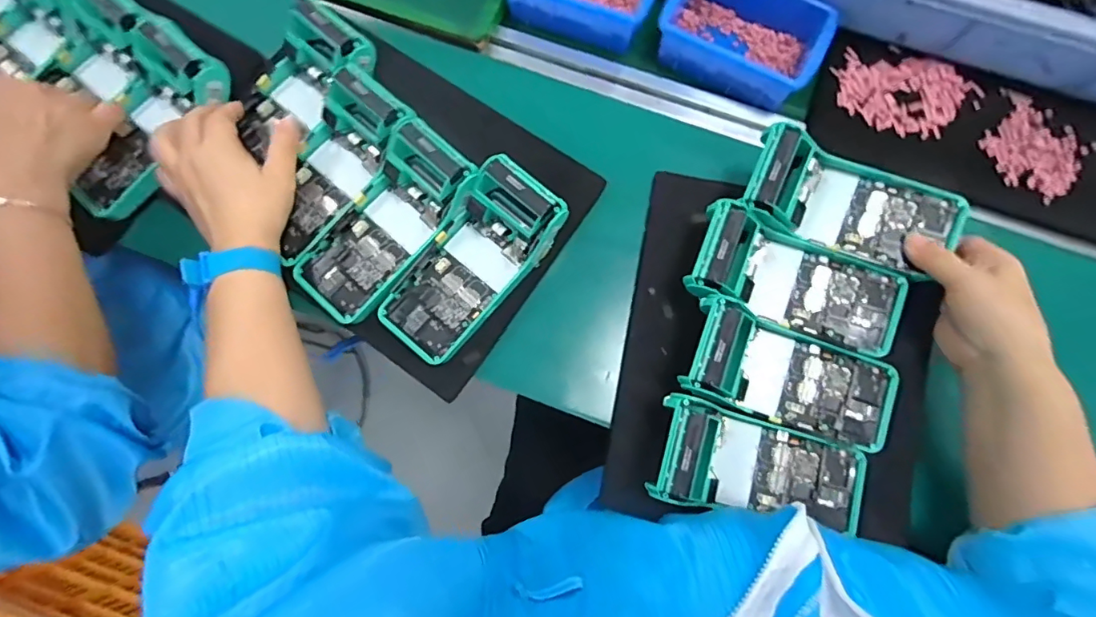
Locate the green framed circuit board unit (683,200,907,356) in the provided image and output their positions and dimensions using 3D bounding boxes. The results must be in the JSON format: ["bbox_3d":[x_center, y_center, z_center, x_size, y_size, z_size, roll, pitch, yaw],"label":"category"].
[{"bbox_3d":[0.204,-0.022,0.418,0.175,0.042,0.079,20,76,-8],"label":"green framed circuit board unit"}]

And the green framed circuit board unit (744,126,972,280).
[{"bbox_3d":[0.245,-0.087,0.414,0.171,0.045,0.088,17,76,-5],"label":"green framed circuit board unit"}]

